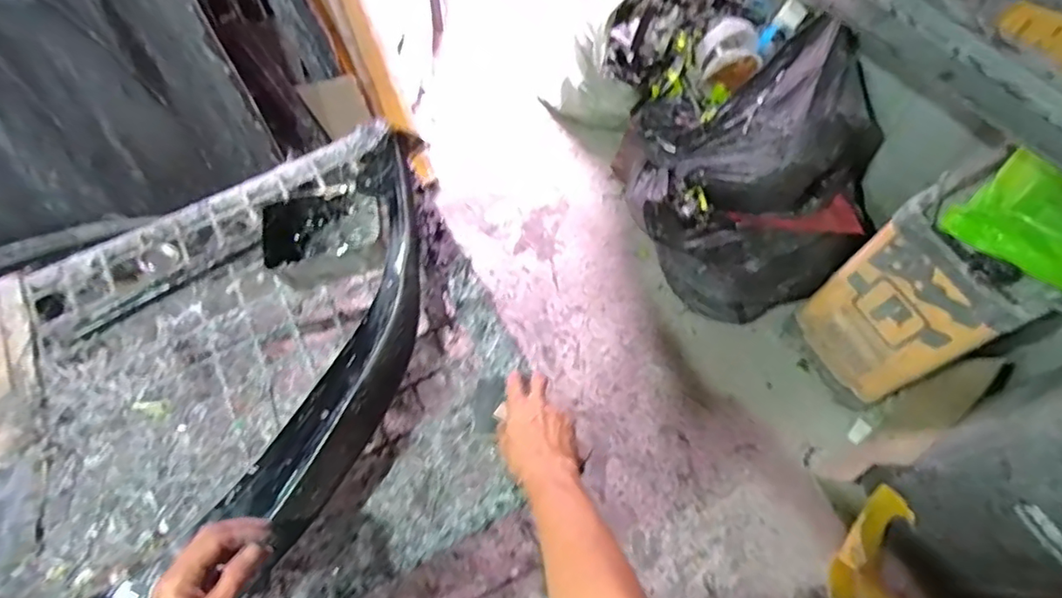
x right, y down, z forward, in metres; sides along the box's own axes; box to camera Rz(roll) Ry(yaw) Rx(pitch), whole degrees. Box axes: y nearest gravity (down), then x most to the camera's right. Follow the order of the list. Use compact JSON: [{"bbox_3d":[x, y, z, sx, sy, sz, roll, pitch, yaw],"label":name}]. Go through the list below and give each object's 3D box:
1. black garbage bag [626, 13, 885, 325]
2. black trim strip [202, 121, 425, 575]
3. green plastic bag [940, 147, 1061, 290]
[{"bbox_3d":[0.625,-0.311,1.550,0.686,0.512,0.540,-8,63,-5],"label":"black garbage bag"},{"bbox_3d":[-0.211,0.029,0.683,0.141,0.043,0.515,10,66,4],"label":"black trim strip"},{"bbox_3d":[0.888,-0.106,0.962,0.160,0.132,0.300,-32,68,-16],"label":"green plastic bag"}]

